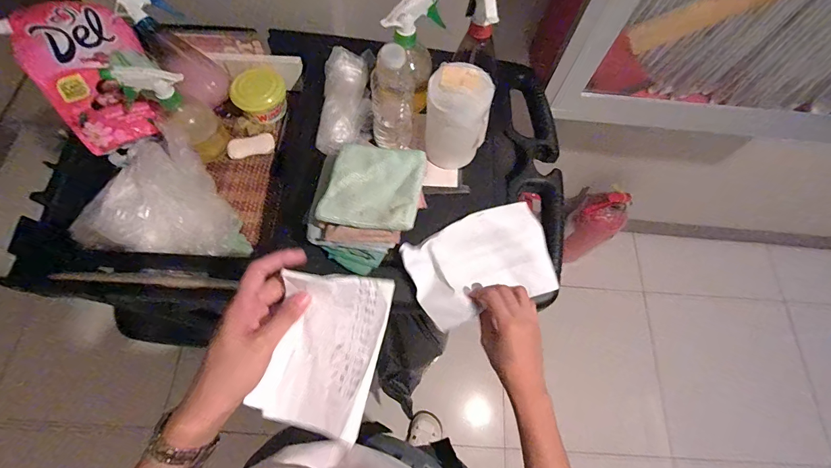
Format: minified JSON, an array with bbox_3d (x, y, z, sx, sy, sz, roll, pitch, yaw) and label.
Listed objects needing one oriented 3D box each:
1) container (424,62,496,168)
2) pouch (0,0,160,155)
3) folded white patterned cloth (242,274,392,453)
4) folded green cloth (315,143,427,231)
[{"bbox_3d":[0.060,-0.163,0.538,0.086,0.139,0.080,1,68,-2],"label":"container"},{"bbox_3d":[-0.533,-0.271,0.622,0.161,0.051,0.250,-37,102,-28],"label":"pouch"},{"bbox_3d":[-0.087,0.109,0.354,0.103,0.016,0.148,14,84,10],"label":"folded white patterned cloth"},{"bbox_3d":[-0.051,-0.060,0.463,0.116,0.025,0.117,10,68,1],"label":"folded green cloth"}]

